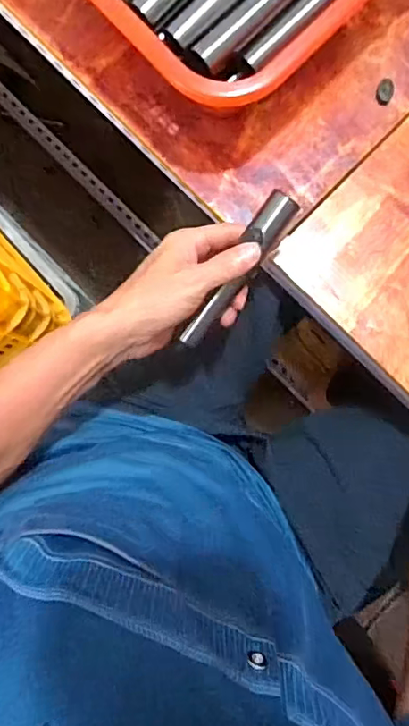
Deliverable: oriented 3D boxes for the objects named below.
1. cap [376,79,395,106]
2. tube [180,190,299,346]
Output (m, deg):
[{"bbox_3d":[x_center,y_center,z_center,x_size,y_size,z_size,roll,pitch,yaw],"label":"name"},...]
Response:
[{"bbox_3d":[0.168,-0.252,0.510,0.015,0.004,0.025,21,87,2],"label":"cap"},{"bbox_3d":[0.028,-0.072,0.442,0.025,0.018,0.140,33,106,2],"label":"tube"}]

